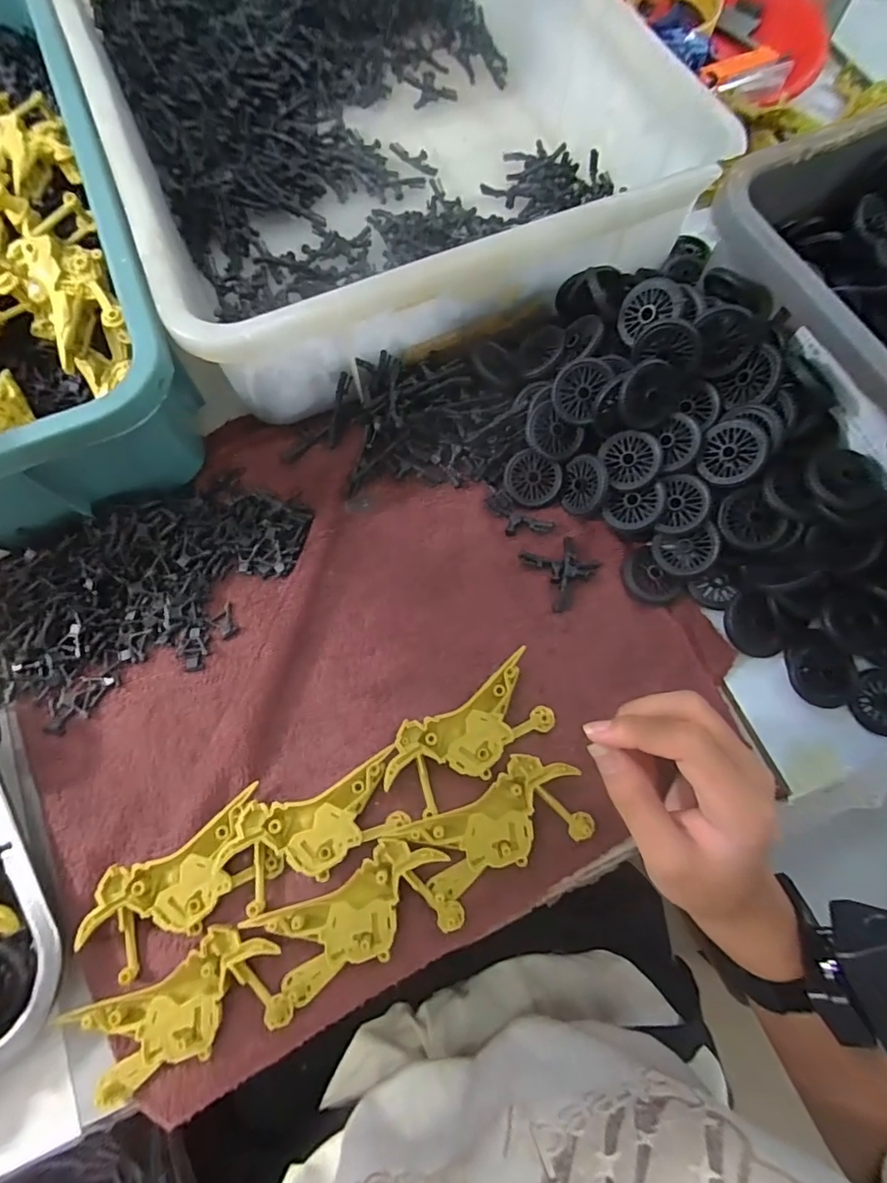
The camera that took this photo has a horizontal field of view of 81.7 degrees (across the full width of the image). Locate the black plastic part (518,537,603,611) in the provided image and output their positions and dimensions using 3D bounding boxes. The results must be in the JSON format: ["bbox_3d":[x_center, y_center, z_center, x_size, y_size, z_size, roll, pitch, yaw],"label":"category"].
[{"bbox_3d":[0.077,-0.016,0.325,0.038,0.010,0.042,-29,75,-9],"label":"black plastic part"}]

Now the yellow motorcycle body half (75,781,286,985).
[{"bbox_3d":[-0.136,0.153,0.270,0.100,0.010,0.049,-33,76,-10],"label":"yellow motorcycle body half"}]

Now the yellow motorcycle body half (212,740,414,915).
[{"bbox_3d":[-0.067,0.127,0.276,0.098,0.006,0.047,-24,74,-8],"label":"yellow motorcycle body half"}]

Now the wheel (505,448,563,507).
[{"bbox_3d":[0.059,-0.074,0.342,0.037,0.005,0.033,24,98,4],"label":"wheel"}]

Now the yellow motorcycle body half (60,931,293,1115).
[{"bbox_3d":[-0.134,0.208,0.254,0.108,0.012,0.051,-21,74,-7],"label":"yellow motorcycle body half"}]

